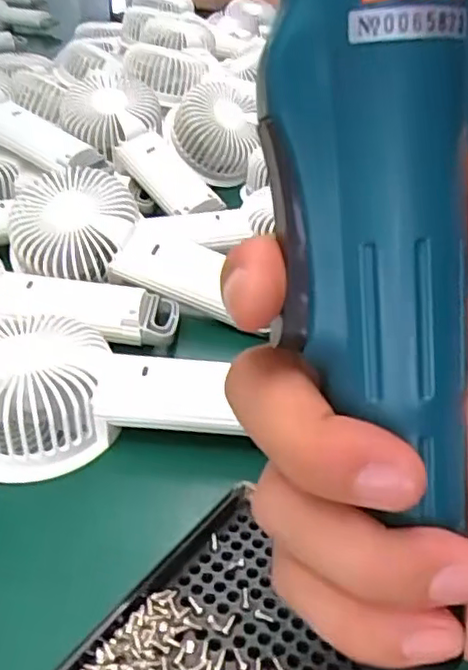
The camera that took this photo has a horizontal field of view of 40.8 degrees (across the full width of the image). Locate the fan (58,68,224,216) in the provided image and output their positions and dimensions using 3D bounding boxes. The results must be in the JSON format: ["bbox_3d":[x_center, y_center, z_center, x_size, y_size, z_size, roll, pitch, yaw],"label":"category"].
[{"bbox_3d":[-0.073,-0.146,0.495,0.074,0.035,0.157,-31,74,-37],"label":"fan"}]

